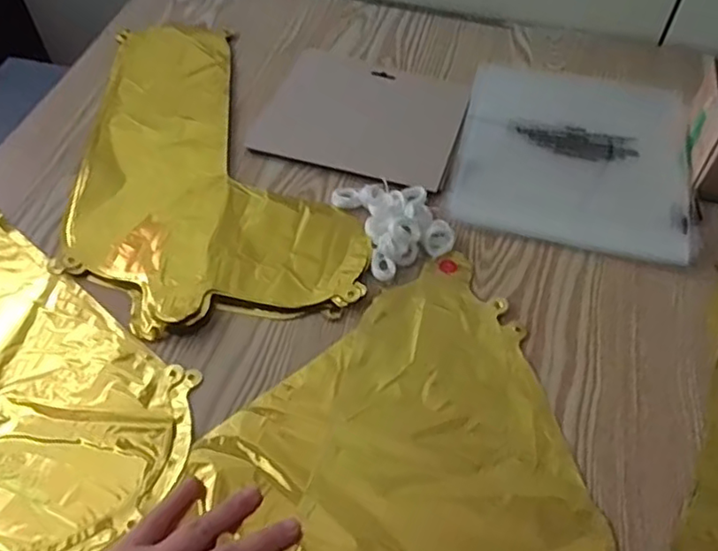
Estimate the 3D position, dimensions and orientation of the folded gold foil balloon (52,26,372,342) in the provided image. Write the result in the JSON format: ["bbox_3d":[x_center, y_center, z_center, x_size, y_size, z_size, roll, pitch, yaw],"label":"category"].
[{"bbox_3d":[-0.141,-0.122,0.591,0.243,0.012,0.398,-6,53,-5],"label":"folded gold foil balloon"}]

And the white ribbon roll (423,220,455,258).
[{"bbox_3d":[0.067,-0.030,0.520,0.026,0.018,0.028,0,53,0],"label":"white ribbon roll"}]

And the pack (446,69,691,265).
[{"bbox_3d":[0.202,-0.118,0.585,0.207,0.022,0.207,13,54,9],"label":"pack"}]

